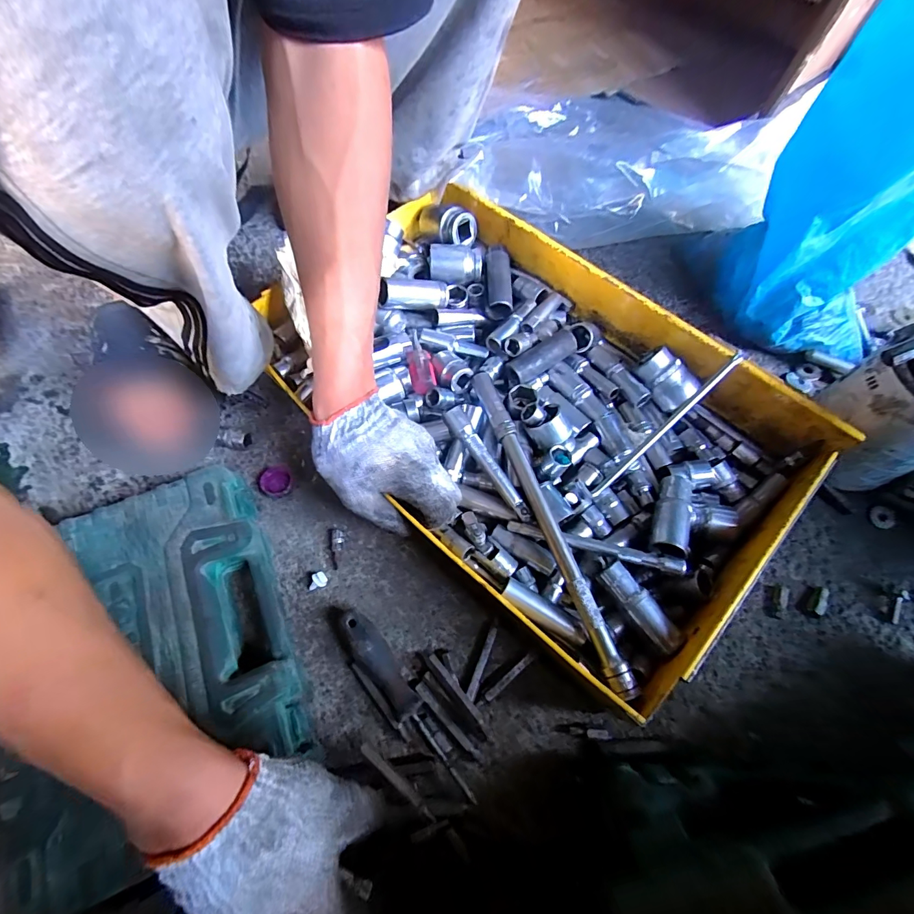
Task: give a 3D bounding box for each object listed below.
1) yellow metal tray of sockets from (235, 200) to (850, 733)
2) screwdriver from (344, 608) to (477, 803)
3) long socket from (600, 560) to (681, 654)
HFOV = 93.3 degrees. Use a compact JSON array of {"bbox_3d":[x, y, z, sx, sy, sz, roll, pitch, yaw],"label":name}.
[{"bbox_3d":[0.060,-0.064,0.432,0.502,0.071,0.321,41,70,16],"label":"yellow metal tray of sockets"},{"bbox_3d":[-0.044,0.192,0.339,0.025,0.019,0.160,-33,70,-16],"label":"screwdriver"},{"bbox_3d":[0.149,0.124,0.354,0.019,0.021,0.076,-30,69,-15],"label":"long socket"}]

